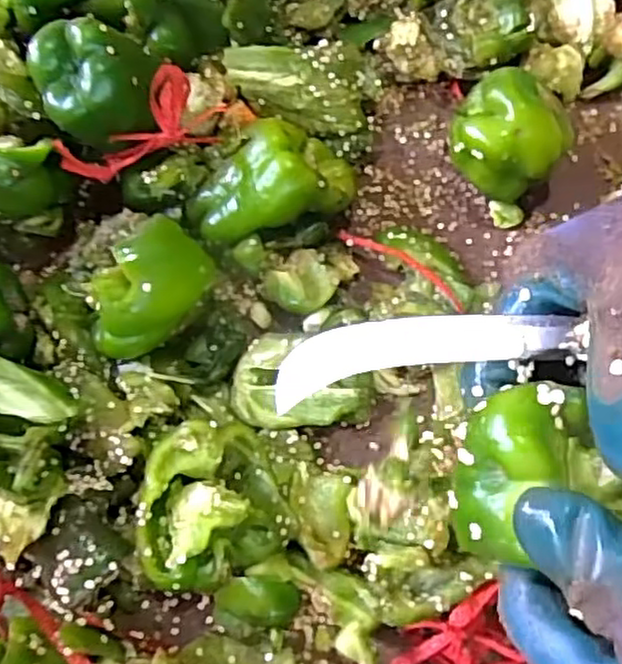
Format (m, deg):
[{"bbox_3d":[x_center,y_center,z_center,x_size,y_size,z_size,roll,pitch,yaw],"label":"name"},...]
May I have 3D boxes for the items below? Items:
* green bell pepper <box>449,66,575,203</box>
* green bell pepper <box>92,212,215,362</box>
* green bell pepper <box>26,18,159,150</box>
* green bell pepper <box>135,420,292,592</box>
[{"bbox_3d":[0.125,-0.122,0.457,0.072,0.070,0.067,25,71,8],"label":"green bell pepper"},{"bbox_3d":[-0.092,-0.021,0.407,0.050,0.051,0.079,35,73,11],"label":"green bell pepper"},{"bbox_3d":[-0.126,-0.147,0.415,0.064,0.051,0.062,0,76,-1],"label":"green bell pepper"},{"bbox_3d":[-0.056,0.092,0.388,0.086,0.041,0.082,-20,71,-8],"label":"green bell pepper"}]

